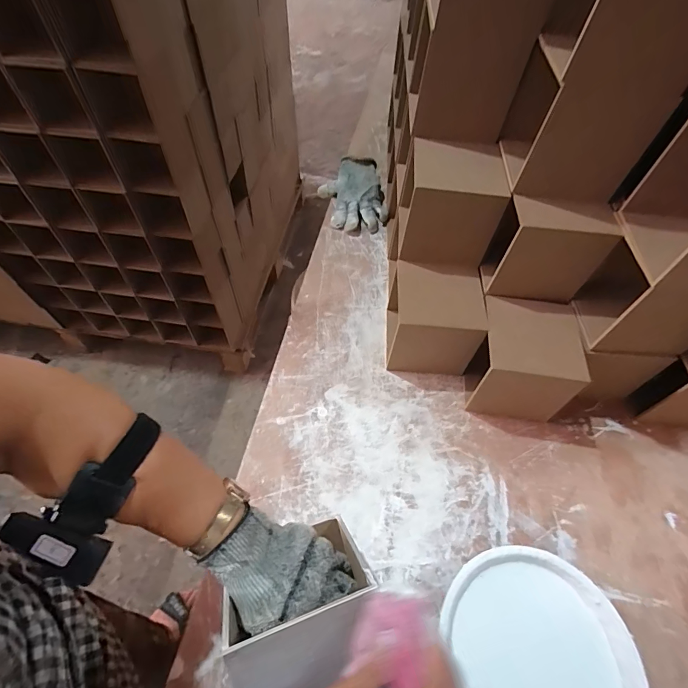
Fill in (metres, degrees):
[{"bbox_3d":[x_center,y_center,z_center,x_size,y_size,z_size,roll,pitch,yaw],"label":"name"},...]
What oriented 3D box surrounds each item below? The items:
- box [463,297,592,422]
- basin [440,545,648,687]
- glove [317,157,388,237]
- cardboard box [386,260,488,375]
[{"bbox_3d":[0.224,0.023,0.512,0.109,0.117,0.110,8,54,3],"label":"box"},{"bbox_3d":[0.172,0.286,0.361,0.156,0.055,0.166,1,54,-2],"label":"basin"},{"bbox_3d":[0.020,-0.281,0.747,0.119,0.046,0.176,-9,55,-9],"label":"glove"},{"bbox_3d":[0.117,-0.027,0.531,0.114,0.113,0.096,8,54,3],"label":"cardboard box"}]

